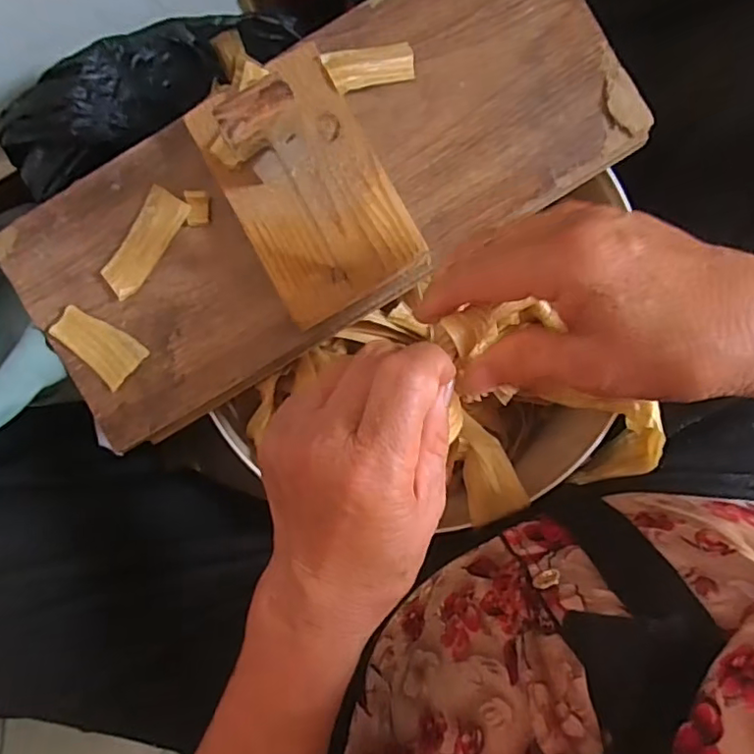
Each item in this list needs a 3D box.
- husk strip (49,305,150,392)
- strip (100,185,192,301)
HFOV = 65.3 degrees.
[{"bbox_3d":[-0.171,-0.021,0.364,0.055,0.004,0.031,43,91,-1],"label":"husk strip"},{"bbox_3d":[-0.143,-0.082,0.364,0.027,0.006,0.069,31,91,0],"label":"strip"}]

